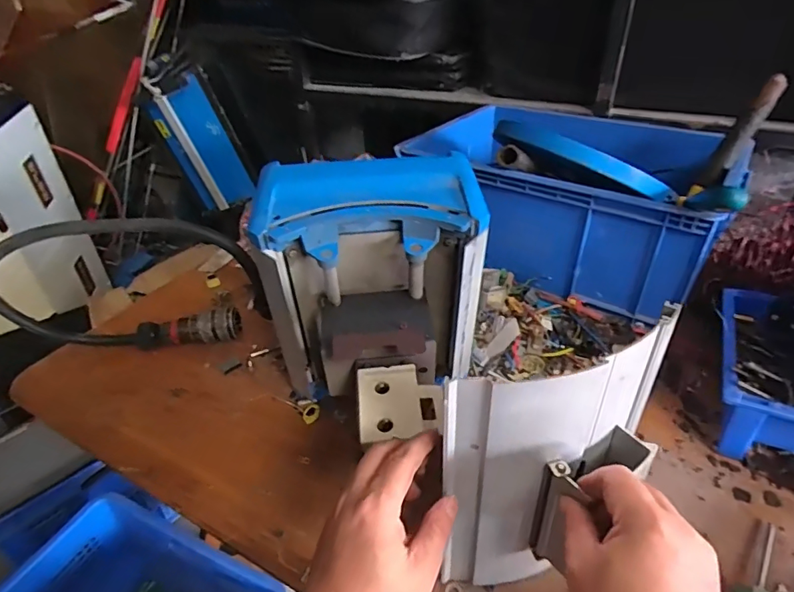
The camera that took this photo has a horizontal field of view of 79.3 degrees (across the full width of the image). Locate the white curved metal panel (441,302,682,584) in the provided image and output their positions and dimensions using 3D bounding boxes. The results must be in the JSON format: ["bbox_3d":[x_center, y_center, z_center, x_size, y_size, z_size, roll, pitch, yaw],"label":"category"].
[{"bbox_3d":[0.115,0.136,0.363,0.169,0.240,0.027,-13,37,-16],"label":"white curved metal panel"}]

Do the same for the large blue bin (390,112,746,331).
[{"bbox_3d":[0.283,-0.173,0.807,0.475,0.159,0.361,26,43,33],"label":"large blue bin"}]

